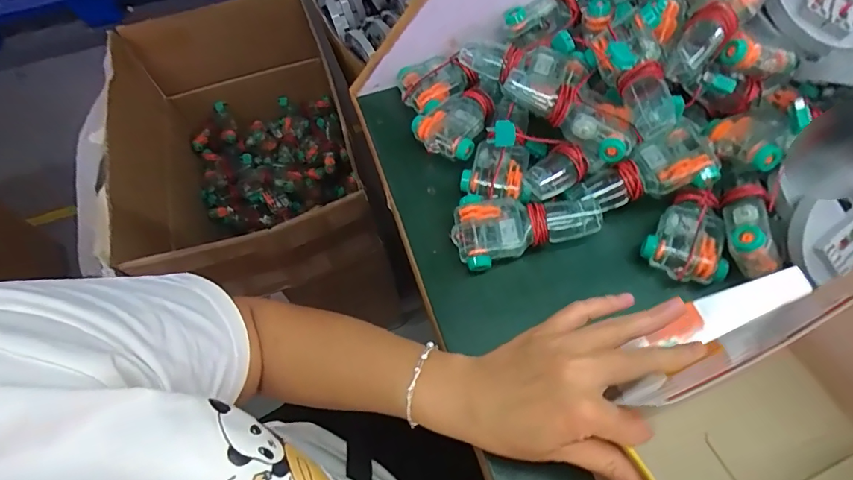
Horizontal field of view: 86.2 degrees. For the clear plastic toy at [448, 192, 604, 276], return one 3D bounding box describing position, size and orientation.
[{"bbox_3d":[0.087,-0.016,0.411,0.127,0.036,0.060,-15,62,-5],"label":"clear plastic toy"}]

